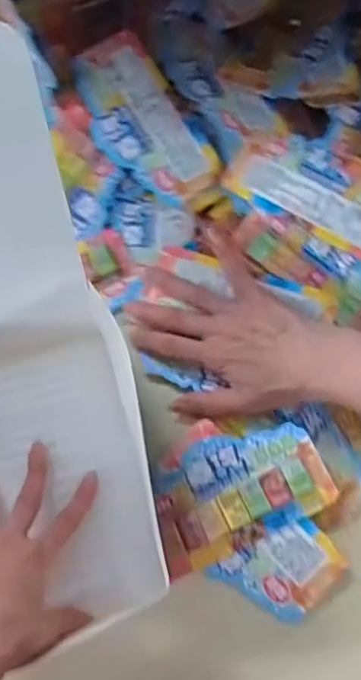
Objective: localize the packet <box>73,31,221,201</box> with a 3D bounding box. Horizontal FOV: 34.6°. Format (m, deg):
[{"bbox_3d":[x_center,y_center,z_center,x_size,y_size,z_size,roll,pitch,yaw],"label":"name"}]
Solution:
[{"bbox_3d":[-0.032,-0.181,0.486,0.079,0.008,0.145,-36,93,-12],"label":"packet"}]

